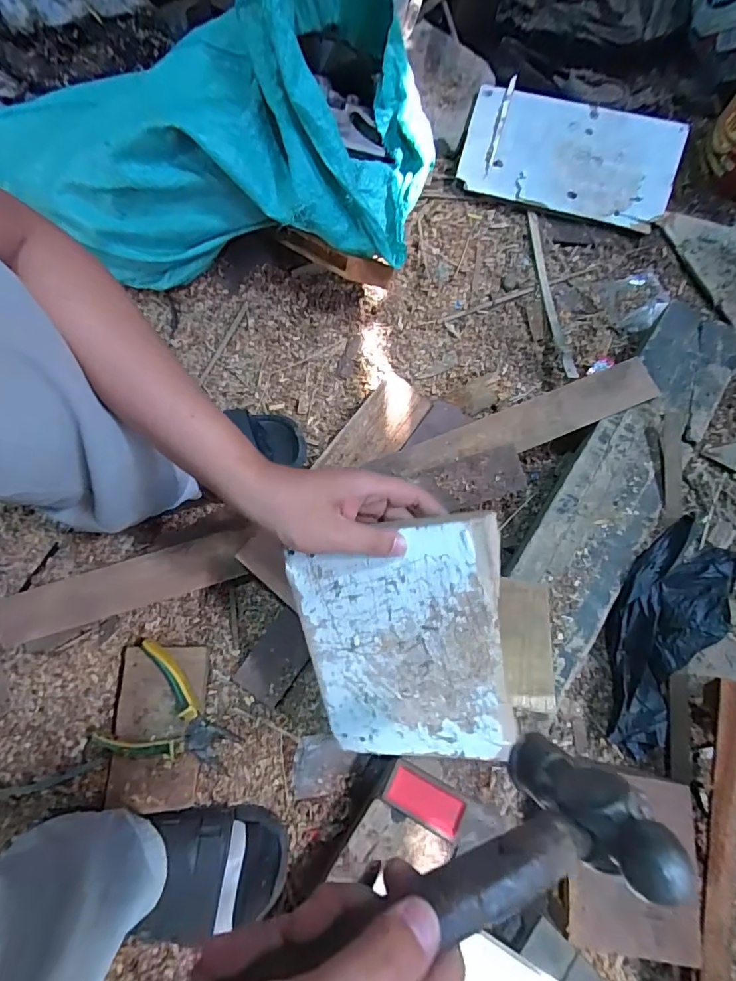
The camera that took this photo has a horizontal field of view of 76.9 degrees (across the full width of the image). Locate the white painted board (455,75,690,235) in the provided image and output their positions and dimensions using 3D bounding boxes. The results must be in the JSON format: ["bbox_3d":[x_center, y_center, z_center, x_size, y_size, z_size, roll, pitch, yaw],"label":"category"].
[{"bbox_3d":[0.331,-0.552,0.766,0.338,0.017,0.166,16,101,4],"label":"white painted board"}]

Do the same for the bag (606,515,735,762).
[{"bbox_3d":[0.331,0.166,0.529,0.103,0.043,0.253,19,91,8],"label":"bag"}]

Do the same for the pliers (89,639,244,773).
[{"bbox_3d":[-0.227,0.269,0.536,0.155,0.028,0.123,26,74,11],"label":"pliers"}]

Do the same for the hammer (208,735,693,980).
[{"bbox_3d":[0.002,0.187,0.202,0.272,0.095,0.047,-13,71,-18],"label":"hammer"}]

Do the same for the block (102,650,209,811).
[{"bbox_3d":[-0.247,0.274,0.539,0.102,0.025,0.171,-1,70,2],"label":"block"}]

